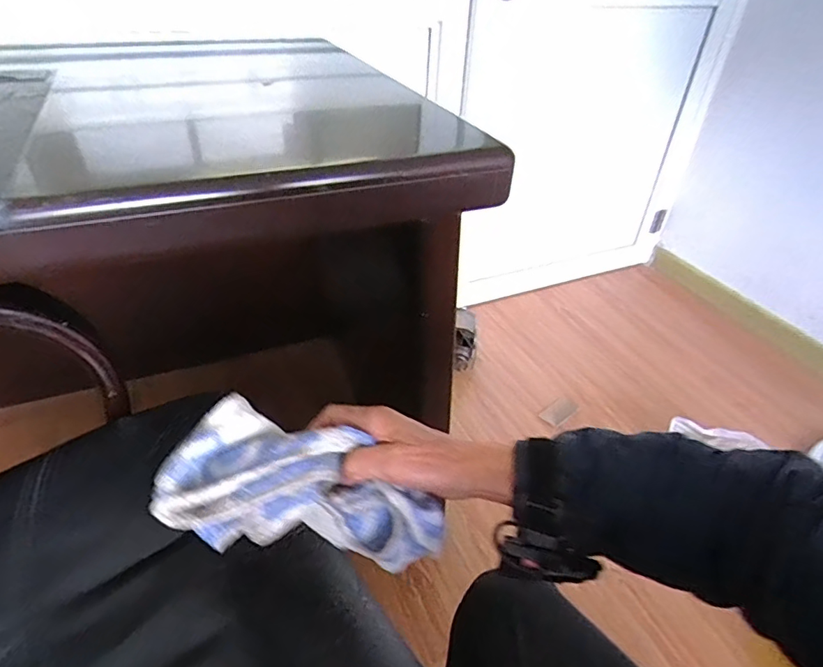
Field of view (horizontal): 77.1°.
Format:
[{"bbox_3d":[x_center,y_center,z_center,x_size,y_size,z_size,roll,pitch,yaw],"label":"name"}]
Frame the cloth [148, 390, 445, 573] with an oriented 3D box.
[{"bbox_3d":[-0.074,0.121,0.402,0.215,0.083,0.099,26,33,-20],"label":"cloth"}]

